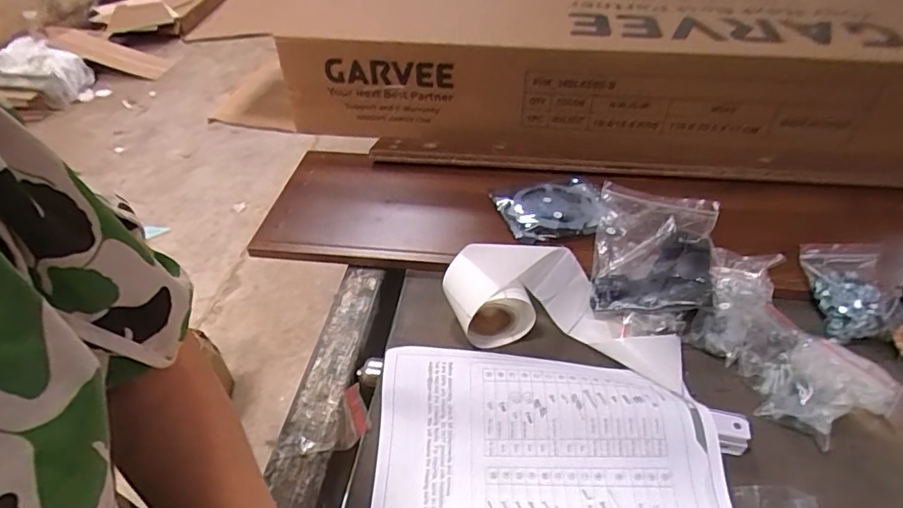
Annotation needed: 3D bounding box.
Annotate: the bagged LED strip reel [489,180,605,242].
[{"bbox_3d":[0.129,-0.055,0.658,0.133,0.020,0.107,-6,42,-9],"label":"bagged LED strip reel"}]

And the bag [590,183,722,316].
[{"bbox_3d":[0.229,-0.012,0.583,0.126,0.029,0.195,12,42,12],"label":"bag"}]

